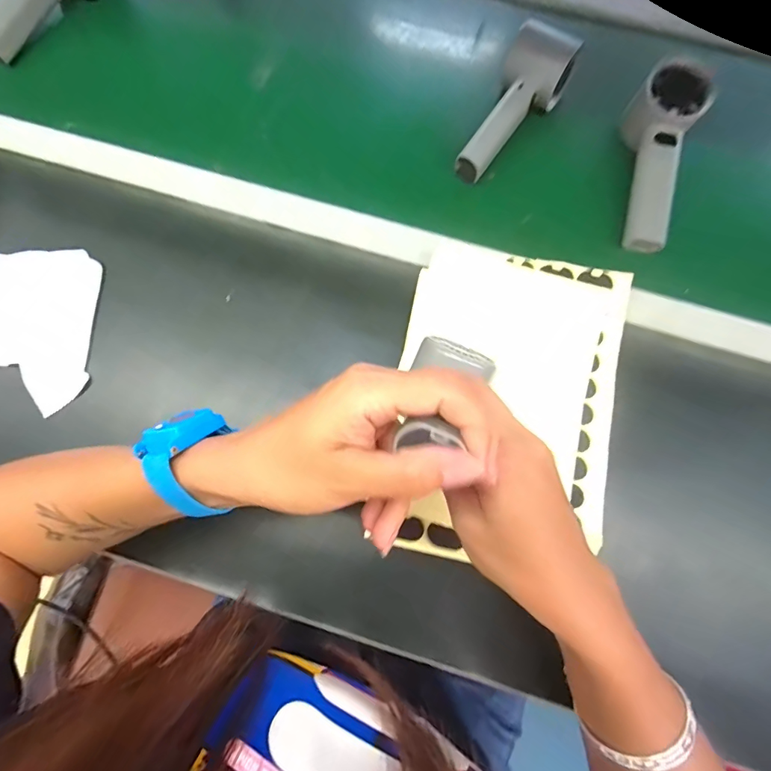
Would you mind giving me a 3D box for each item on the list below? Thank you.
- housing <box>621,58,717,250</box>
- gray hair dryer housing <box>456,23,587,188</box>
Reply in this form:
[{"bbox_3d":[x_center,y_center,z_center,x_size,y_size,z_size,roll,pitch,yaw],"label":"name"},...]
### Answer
[{"bbox_3d":[0.233,-0.195,0.396,0.054,0.066,0.155,17,76,4],"label":"housing"},{"bbox_3d":[0.119,-0.247,0.411,0.056,0.062,0.139,25,77,6],"label":"gray hair dryer housing"}]

